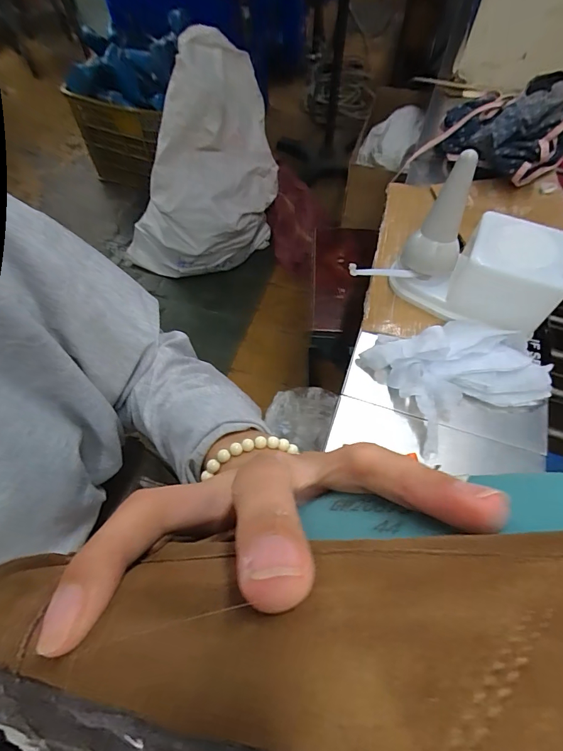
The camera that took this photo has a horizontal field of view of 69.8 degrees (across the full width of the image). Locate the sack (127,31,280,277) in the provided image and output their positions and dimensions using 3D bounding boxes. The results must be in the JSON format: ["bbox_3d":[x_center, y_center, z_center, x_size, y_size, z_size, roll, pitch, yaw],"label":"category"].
[{"bbox_3d":[-0.277,-0.697,1.364,0.502,0.613,0.391,2,61,0],"label":"sack"}]

